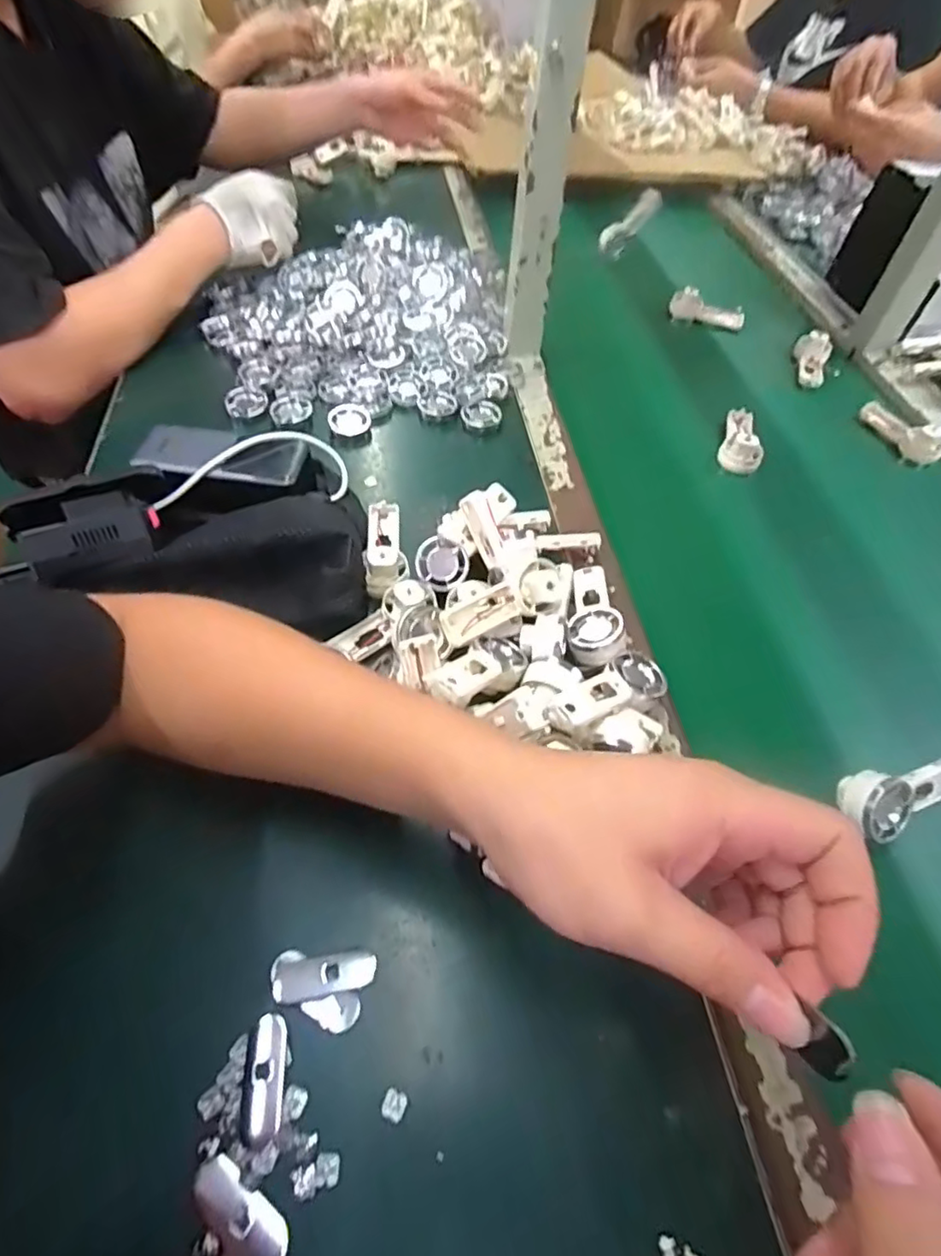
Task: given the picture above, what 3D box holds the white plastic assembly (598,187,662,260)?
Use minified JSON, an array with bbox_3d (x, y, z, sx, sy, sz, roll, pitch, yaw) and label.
[{"bbox_3d":[0.218,-0.554,0.840,0.035,0.094,0.021,25,43,-35],"label":"white plastic assembly"}]

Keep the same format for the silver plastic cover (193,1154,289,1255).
[{"bbox_3d":[-0.099,0.249,0.260,0.048,0.006,0.020,29,56,17],"label":"silver plastic cover"}]

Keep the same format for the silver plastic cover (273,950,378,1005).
[{"bbox_3d":[-0.075,0.178,0.315,0.052,0.006,0.020,-6,53,-9],"label":"silver plastic cover"}]

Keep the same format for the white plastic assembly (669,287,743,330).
[{"bbox_3d":[0.304,-0.407,0.782,0.095,0.029,0.030,9,53,3],"label":"white plastic assembly"}]

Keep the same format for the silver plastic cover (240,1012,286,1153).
[{"bbox_3d":[-0.098,0.214,0.291,0.018,0.006,0.051,-3,53,-6],"label":"silver plastic cover"}]

